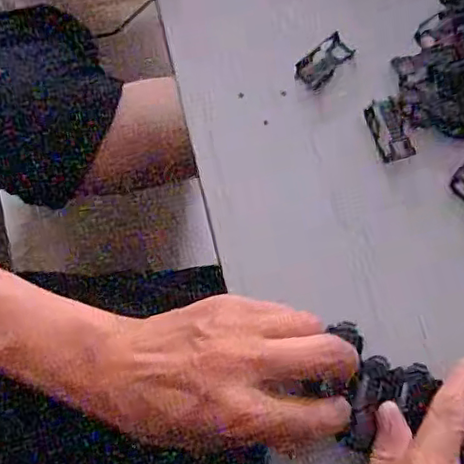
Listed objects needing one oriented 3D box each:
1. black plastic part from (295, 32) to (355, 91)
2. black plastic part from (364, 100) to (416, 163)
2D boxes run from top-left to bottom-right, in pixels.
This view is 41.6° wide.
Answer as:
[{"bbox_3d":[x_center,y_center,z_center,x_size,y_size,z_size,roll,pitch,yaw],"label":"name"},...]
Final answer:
[{"bbox_3d":[0.058,-0.108,0.389,0.040,0.006,0.020,-42,83,-11],"label":"black plastic part"},{"bbox_3d":[0.097,-0.062,0.375,0.020,0.011,0.038,-15,79,-7],"label":"black plastic part"}]

